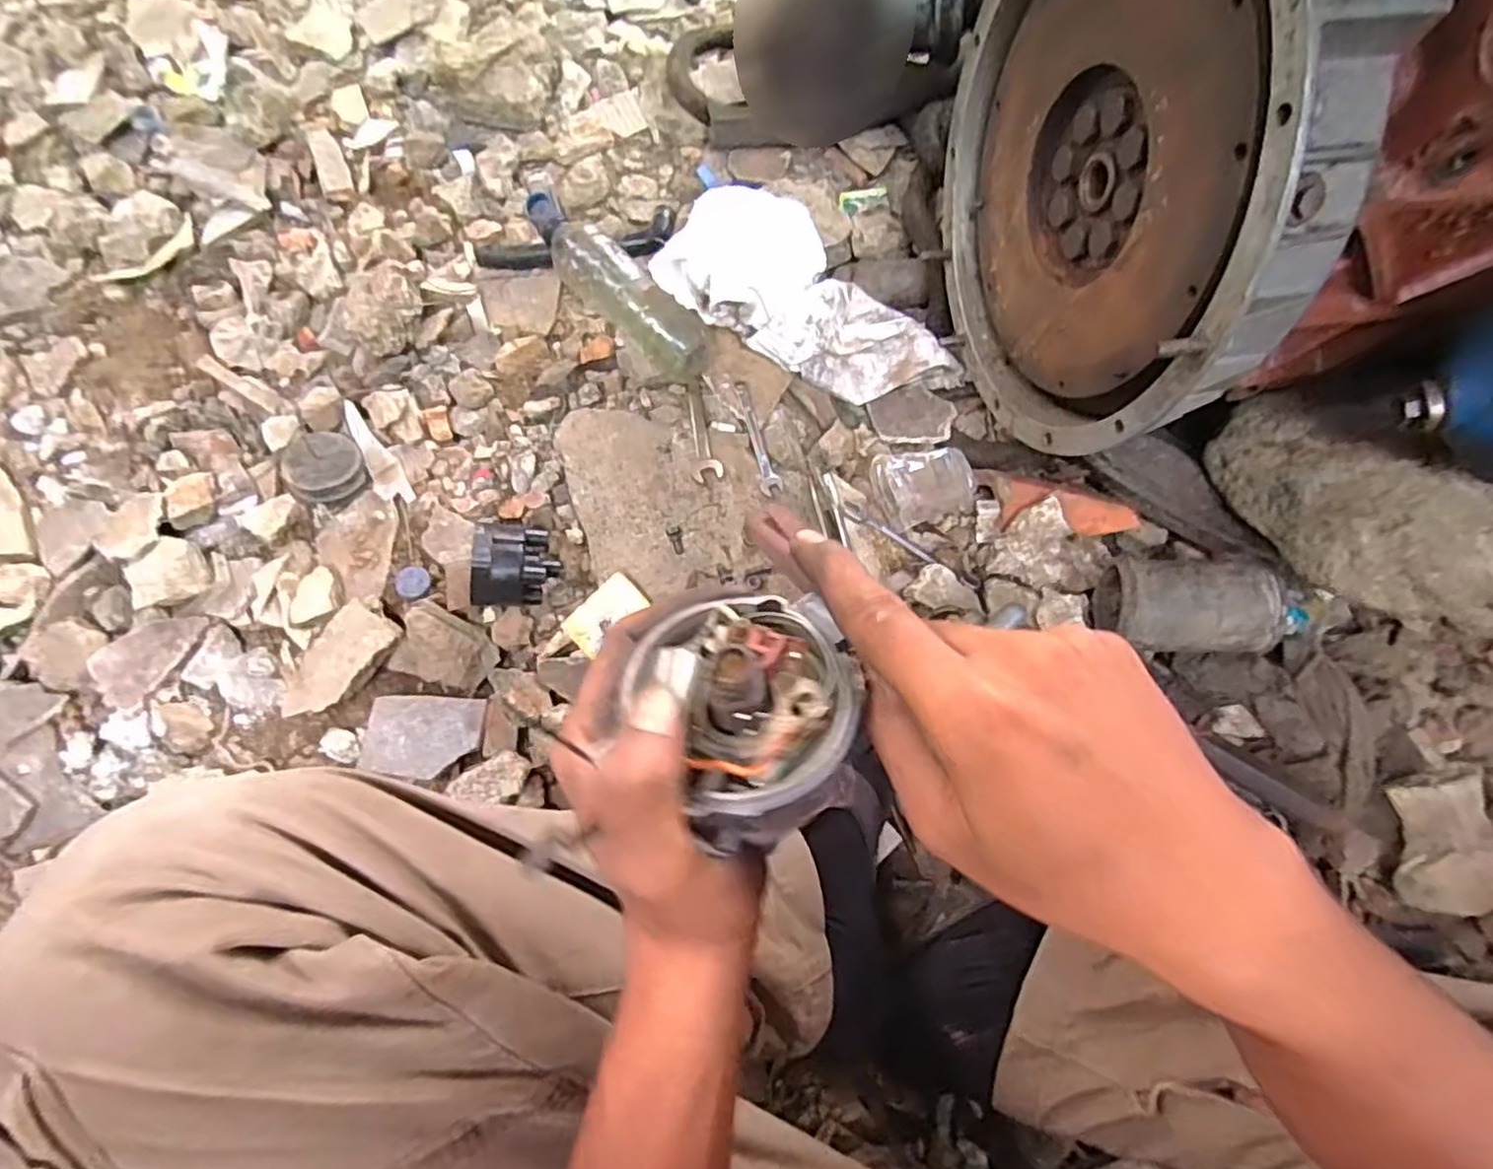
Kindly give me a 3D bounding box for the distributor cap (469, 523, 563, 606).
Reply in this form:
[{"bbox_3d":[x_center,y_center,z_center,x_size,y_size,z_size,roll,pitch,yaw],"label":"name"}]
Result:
[{"bbox_3d":[-0.206,-0.014,0.642,0.061,0.083,0.077,7,75,-1],"label":"distributor cap"}]

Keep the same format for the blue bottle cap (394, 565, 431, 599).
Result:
[{"bbox_3d":[-0.314,-0.002,0.668,0.031,0.008,0.034,0,76,-2],"label":"blue bottle cap"}]

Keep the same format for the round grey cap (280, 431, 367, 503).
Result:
[{"bbox_3d":[-0.408,-0.114,0.684,0.070,0.021,0.070,7,64,-15],"label":"round grey cap"}]

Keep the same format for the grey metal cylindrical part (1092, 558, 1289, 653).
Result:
[{"bbox_3d":[0.374,0.023,0.614,0.122,0.091,0.073,6,72,1],"label":"grey metal cylindrical part"}]

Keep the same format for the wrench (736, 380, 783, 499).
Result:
[{"bbox_3d":[0.010,-0.148,0.709,0.021,0.007,0.125,-15,77,-5],"label":"wrench"}]

